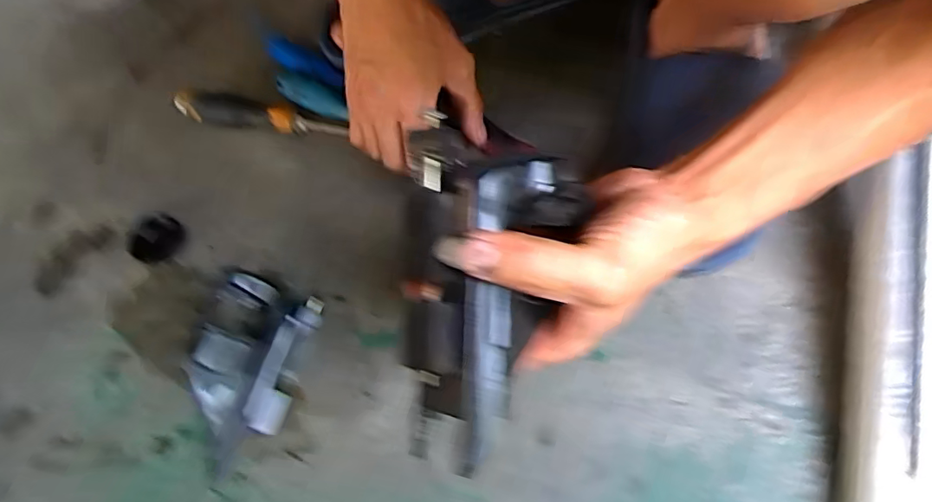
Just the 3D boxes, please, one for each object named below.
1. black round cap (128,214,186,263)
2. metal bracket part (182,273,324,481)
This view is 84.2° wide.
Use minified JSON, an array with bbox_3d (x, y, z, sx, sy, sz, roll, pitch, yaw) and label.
[{"bbox_3d":[-0.280,-0.013,0.466,0.043,0.015,0.043,-2,70,7],"label":"black round cap"},{"bbox_3d":[-0.166,0.086,0.377,0.071,0.079,0.135,10,73,9],"label":"metal bracket part"}]

